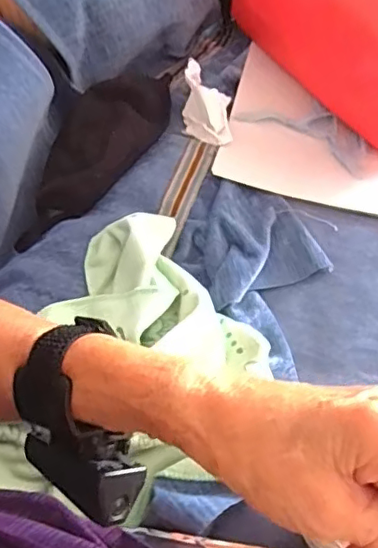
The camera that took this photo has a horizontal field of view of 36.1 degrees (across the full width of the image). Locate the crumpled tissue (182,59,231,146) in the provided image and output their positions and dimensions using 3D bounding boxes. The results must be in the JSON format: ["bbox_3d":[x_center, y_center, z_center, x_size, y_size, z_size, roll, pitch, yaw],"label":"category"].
[{"bbox_3d":[0.019,-0.171,0.583,0.048,0.048,0.080,0,54,0],"label":"crumpled tissue"}]

